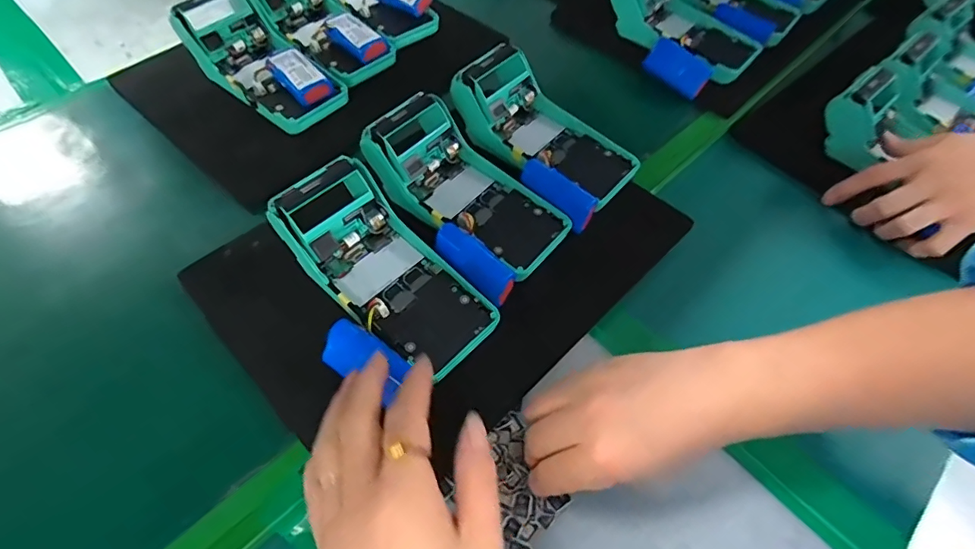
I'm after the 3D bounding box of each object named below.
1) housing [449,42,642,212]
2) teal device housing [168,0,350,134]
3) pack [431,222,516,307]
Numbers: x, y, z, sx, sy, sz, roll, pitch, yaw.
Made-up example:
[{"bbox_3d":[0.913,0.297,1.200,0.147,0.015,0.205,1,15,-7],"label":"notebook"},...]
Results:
[{"bbox_3d":[0.053,-0.139,0.442,0.172,0.062,0.085,33,62,19],"label":"housing"},{"bbox_3d":[-0.216,-0.205,0.476,0.159,0.063,0.081,36,63,20],"label":"teal device housing"},{"bbox_3d":[-0.010,-0.009,0.369,0.070,0.019,0.026,39,64,22],"label":"pack"}]

